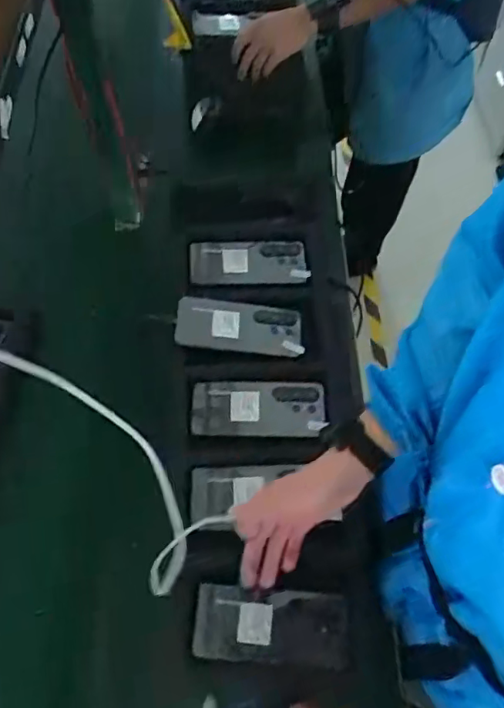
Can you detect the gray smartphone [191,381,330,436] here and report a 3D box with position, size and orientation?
[{"bbox_3d":[0.008,0.067,0.709,0.165,0.008,0.073,1,61,1],"label":"gray smartphone"}]

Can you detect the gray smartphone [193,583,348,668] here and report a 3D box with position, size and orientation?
[{"bbox_3d":[0.020,0.298,0.618,0.164,0.015,0.072,5,61,0],"label":"gray smartphone"}]

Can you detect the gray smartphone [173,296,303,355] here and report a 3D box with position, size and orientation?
[{"bbox_3d":[-0.016,-0.039,0.753,0.165,0.014,0.073,4,69,-5],"label":"gray smartphone"}]

